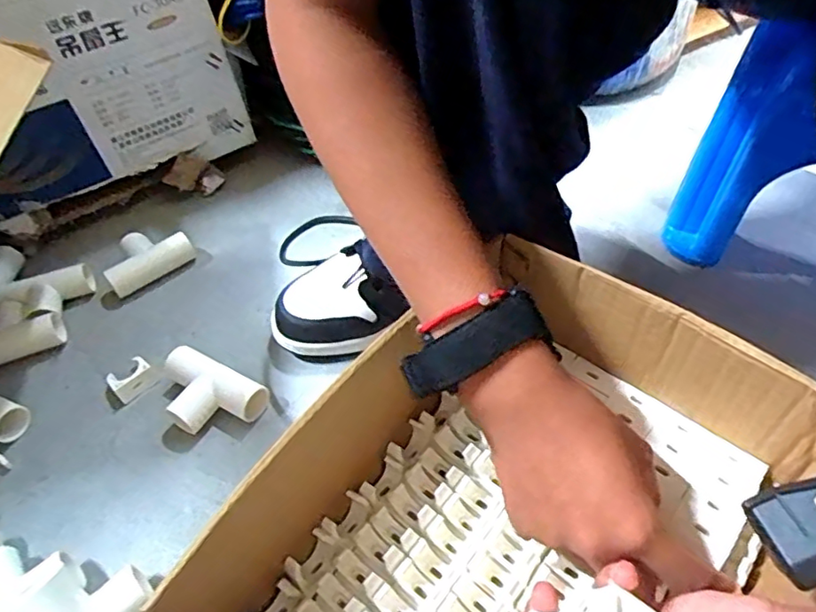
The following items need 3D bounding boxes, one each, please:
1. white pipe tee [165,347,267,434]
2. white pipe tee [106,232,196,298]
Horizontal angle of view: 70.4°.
[{"bbox_3d":[-0.162,0.069,0.451,0.094,0.031,0.052,18,53,21],"label":"white pipe tee"},{"bbox_3d":[-0.257,-0.050,0.564,0.080,0.028,0.048,-36,55,-23],"label":"white pipe tee"}]

